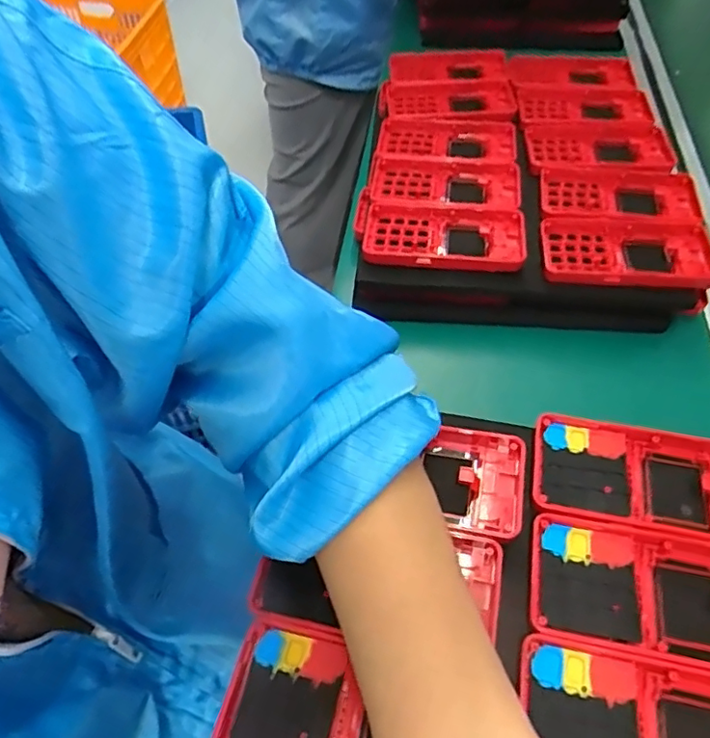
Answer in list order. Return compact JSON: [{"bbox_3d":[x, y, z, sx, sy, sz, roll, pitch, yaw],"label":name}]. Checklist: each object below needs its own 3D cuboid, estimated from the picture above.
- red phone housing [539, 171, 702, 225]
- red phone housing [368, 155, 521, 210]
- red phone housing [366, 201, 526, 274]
[{"bbox_3d":[0.219,-0.138,0.467,0.130,0.014,0.069,7,54,6],"label":"red phone housing"},{"bbox_3d":[0.076,-0.154,0.486,0.127,0.018,0.068,5,54,5],"label":"red phone housing"},{"bbox_3d":[0.070,-0.104,0.448,0.125,0.011,0.063,5,53,5],"label":"red phone housing"}]

